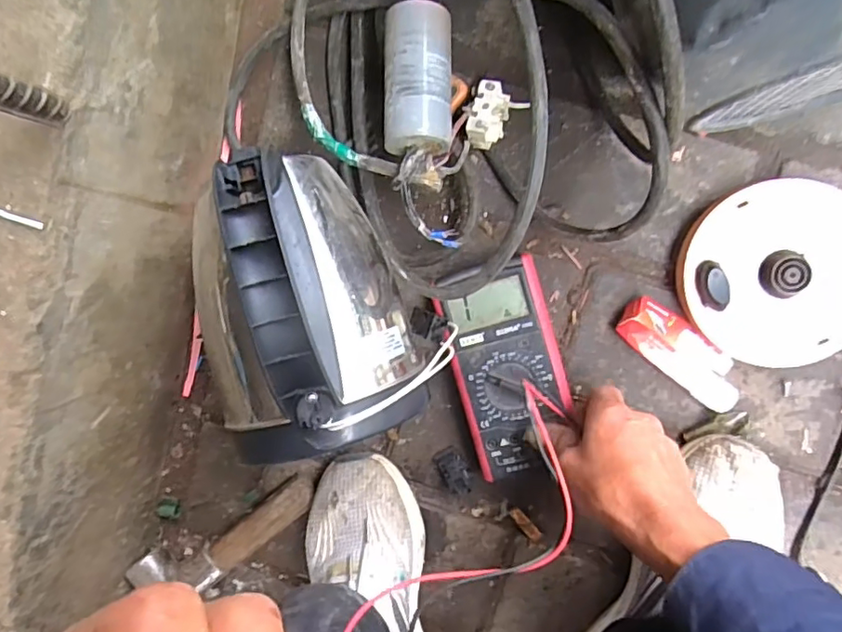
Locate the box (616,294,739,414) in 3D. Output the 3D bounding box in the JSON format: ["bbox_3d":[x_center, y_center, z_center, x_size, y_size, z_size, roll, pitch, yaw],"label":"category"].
[{"bbox_3d":[0.211,0.031,0.461,0.113,0.023,0.042,38,100,3],"label":"box"}]

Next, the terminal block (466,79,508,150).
[{"bbox_3d":[0.053,-0.156,0.441,0.028,0.013,0.050,12,97,7],"label":"terminal block"}]

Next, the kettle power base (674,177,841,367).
[{"bbox_3d":[0.279,-0.033,0.441,0.144,0.033,0.139,1,96,8],"label":"kettle power base"}]

